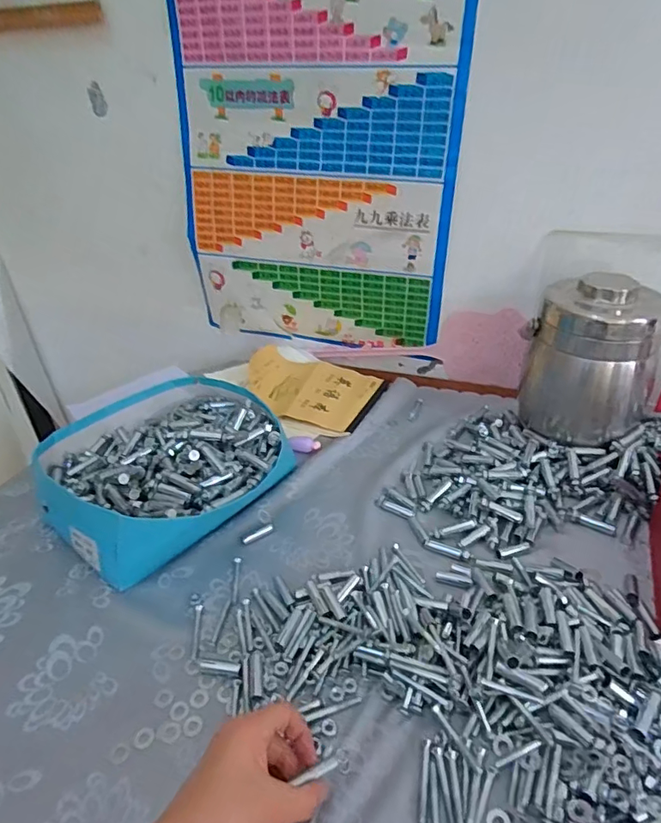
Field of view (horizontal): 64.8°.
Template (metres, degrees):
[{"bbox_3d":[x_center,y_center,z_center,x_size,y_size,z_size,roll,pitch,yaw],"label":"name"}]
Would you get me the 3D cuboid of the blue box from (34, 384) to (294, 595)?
[{"bbox_3d":[-0.212,0.062,0.676,0.280,0.094,0.284,25,41,35],"label":"blue box"}]

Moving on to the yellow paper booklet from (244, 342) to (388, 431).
[{"bbox_3d":[-0.045,-0.049,0.897,0.233,0.030,0.182,12,35,22],"label":"yellow paper booklet"}]

